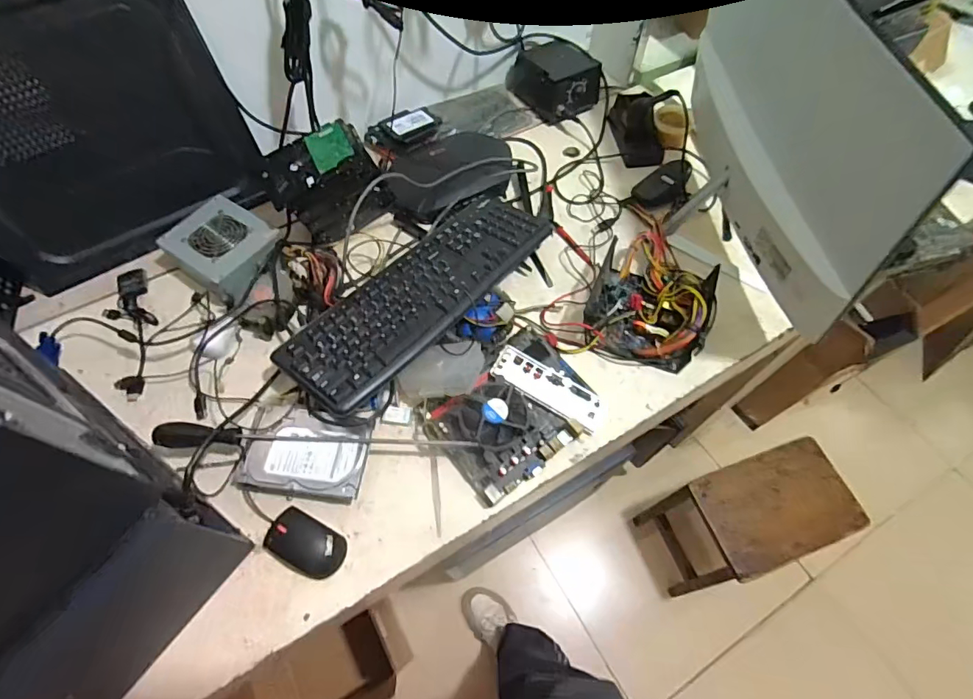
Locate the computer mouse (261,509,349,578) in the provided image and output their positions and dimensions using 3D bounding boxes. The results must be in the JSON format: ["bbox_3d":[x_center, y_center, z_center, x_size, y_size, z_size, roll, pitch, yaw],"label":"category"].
[{"bbox_3d":[-0.219,0.236,0.582,0.094,0.028,0.058,25,64,12],"label":"computer mouse"}]

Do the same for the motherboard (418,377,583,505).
[{"bbox_3d":[0.009,0.098,0.637,0.177,0.058,0.148,41,68,19],"label":"motherboard"}]

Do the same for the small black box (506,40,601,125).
[{"bbox_3d":[0.133,-0.523,0.920,0.124,0.085,0.152,-31,66,-16],"label":"small black box"}]

